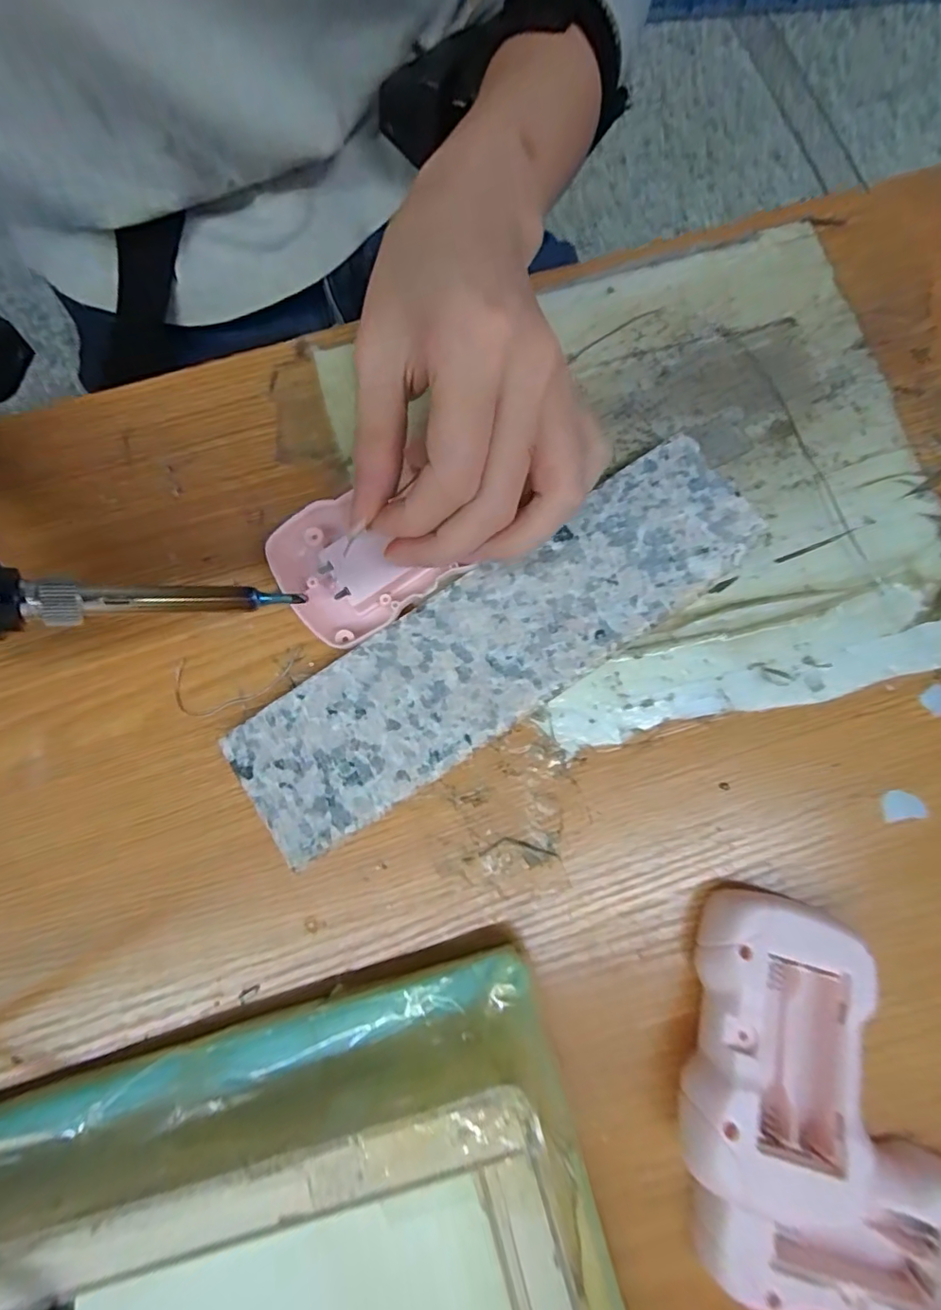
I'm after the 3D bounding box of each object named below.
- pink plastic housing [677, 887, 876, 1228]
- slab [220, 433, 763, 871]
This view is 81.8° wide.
[{"bbox_3d":[0.098,0.124,0.175,0.048,0.032,0.082,17,80,5],"label":"pink plastic housing"},{"bbox_3d":[0.010,-0.003,0.205,0.204,0.019,0.056,-33,80,-5],"label":"slab"}]

